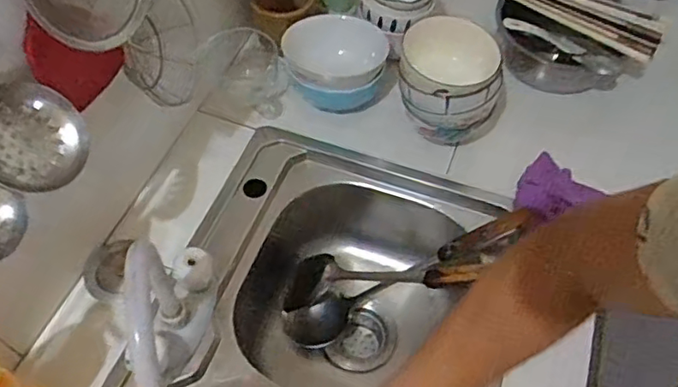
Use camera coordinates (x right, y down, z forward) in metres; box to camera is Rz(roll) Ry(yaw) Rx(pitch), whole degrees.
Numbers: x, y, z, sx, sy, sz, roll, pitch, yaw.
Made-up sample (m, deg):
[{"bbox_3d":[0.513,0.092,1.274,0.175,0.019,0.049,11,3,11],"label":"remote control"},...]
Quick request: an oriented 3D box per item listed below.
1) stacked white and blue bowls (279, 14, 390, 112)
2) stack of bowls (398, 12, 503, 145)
[{"bbox_3d":[-0.001,-0.178,0.831,0.148,0.092,0.120,-13,56,-9],"label":"stacked white and blue bowls"},{"bbox_3d":[0.142,-0.141,0.761,0.129,0.118,0.114,8,56,5],"label":"stack of bowls"}]

